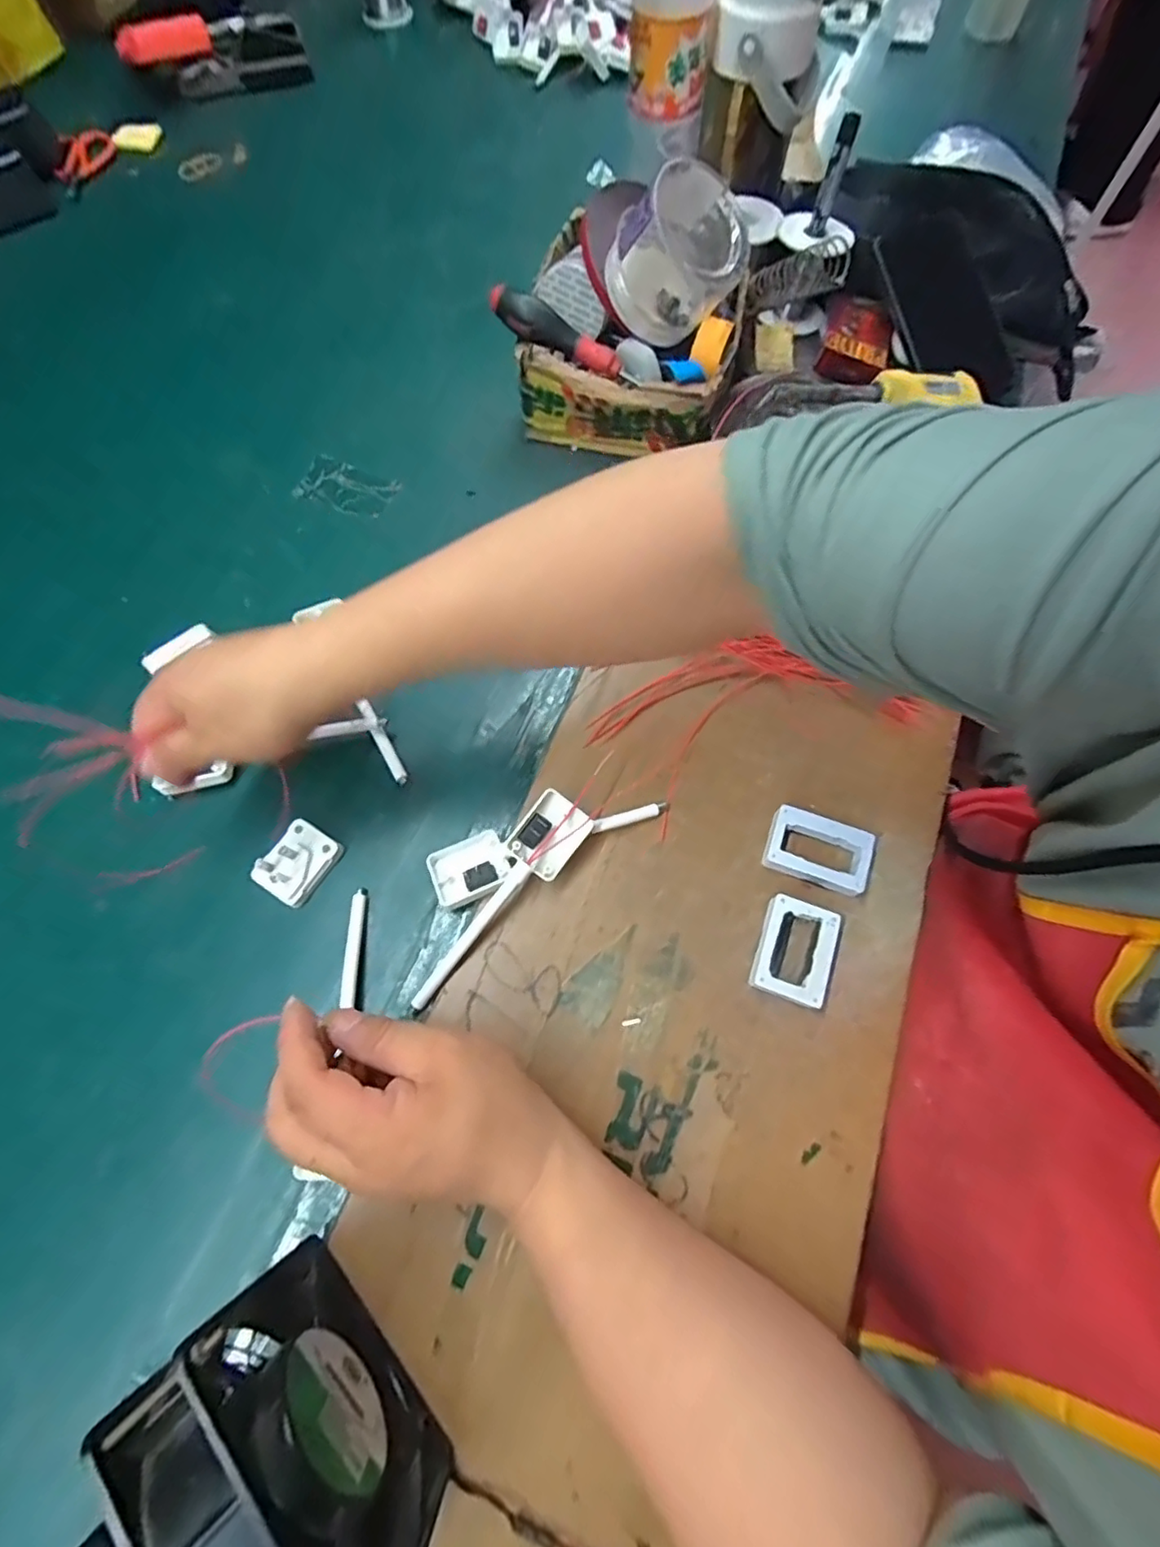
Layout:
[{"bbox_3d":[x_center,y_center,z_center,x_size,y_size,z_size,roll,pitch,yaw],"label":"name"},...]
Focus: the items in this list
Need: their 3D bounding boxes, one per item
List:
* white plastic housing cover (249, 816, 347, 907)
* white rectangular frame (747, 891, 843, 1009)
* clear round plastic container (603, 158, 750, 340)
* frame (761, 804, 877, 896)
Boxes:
[{"bbox_3d":[-0.182,0.057,0.390,0.037,0.019,0.048,29,72,10],"label":"white plastic housing cover"},{"bbox_3d":[0.128,0.106,0.363,0.043,0.016,0.057,21,70,8],"label":"white rectangular frame"},{"bbox_3d":[0.071,-0.387,0.455,0.094,0.091,0.070,21,70,7],"label":"clear round plastic container"},{"bbox_3d":[0.152,0.049,0.387,0.061,0.019,0.040,19,70,7],"label":"frame"}]

